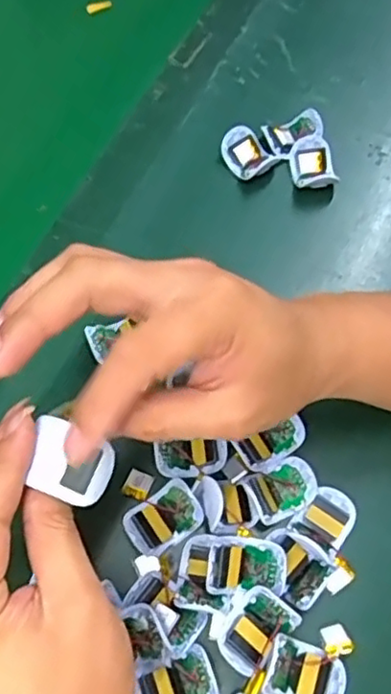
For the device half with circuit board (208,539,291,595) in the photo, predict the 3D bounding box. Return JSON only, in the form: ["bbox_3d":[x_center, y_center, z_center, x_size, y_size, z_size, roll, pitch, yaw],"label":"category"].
[{"bbox_3d":[0.028,0.118,0.346,0.043,0.012,0.026,1,66,0],"label":"device half with circuit board"}]

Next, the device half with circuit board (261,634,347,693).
[{"bbox_3d":[0.057,0.169,0.328,0.040,0.016,0.030,19,67,8],"label":"device half with circuit board"}]

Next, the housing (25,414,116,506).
[{"bbox_3d":[-0.053,0.048,0.270,0.036,0.010,0.029,20,67,9],"label":"housing"}]

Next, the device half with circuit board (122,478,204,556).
[{"bbox_3d":[-0.018,0.095,0.359,0.040,0.014,0.029,-31,69,-13],"label":"device half with circuit board"}]

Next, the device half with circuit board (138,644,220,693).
[{"bbox_3d":[-0.009,0.173,0.325,0.039,0.011,0.028,-20,67,-9],"label":"device half with circuit board"}]

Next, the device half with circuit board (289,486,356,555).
[{"bbox_3d":[0.075,0.097,0.363,0.029,0.004,0.031,34,70,14],"label":"device half with circuit board"}]

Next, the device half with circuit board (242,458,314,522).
[{"bbox_3d":[0.049,0.081,0.369,0.038,0.006,0.029,-20,67,-9],"label":"device half with circuit board"}]

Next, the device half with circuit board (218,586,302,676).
[{"bbox_3d":[0.032,0.147,0.331,0.030,0.012,0.040,37,71,15],"label":"device half with circuit board"}]

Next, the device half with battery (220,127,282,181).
[{"bbox_3d":[0.040,-0.144,0.473,0.031,0.016,0.043,-37,71,-15],"label":"device half with battery"}]

